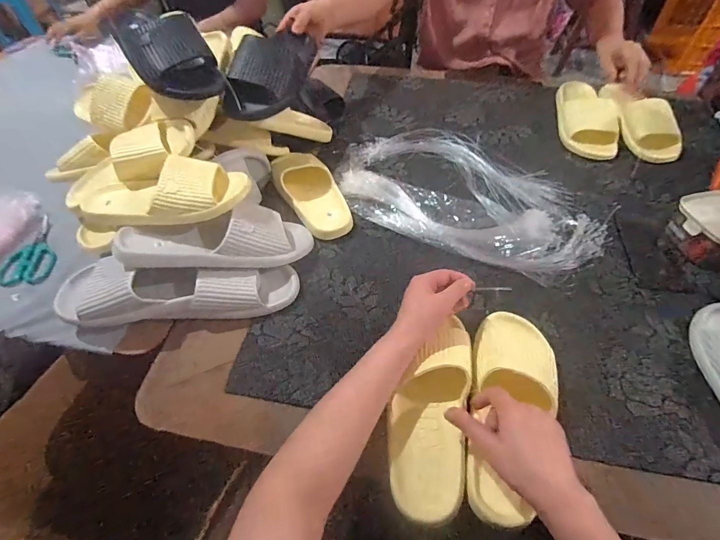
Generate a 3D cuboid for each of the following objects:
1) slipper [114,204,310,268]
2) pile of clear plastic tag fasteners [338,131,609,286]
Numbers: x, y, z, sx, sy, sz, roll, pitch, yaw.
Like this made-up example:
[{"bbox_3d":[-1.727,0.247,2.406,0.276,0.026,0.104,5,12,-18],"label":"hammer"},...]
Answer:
[{"bbox_3d":[-0.207,-0.054,0.587,0.283,0.081,0.095,-5,52,-20],"label":"slipper"},{"bbox_3d":[0.194,-0.140,0.719,0.472,0.052,0.278,29,60,22],"label":"pile of clear plastic tag fasteners"}]

